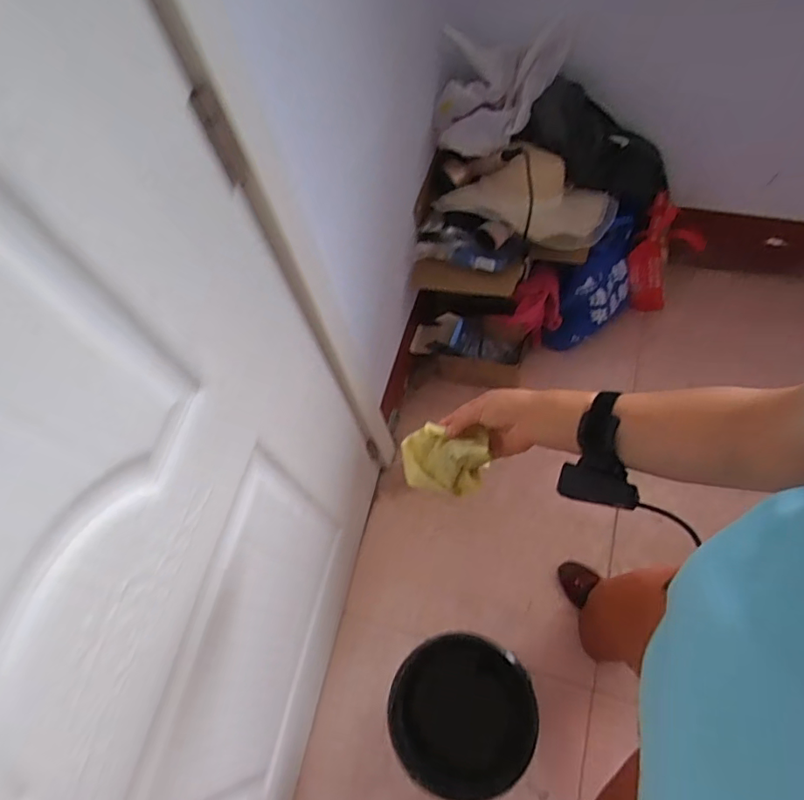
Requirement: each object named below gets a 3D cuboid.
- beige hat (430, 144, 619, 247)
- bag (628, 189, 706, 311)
[{"bbox_3d":[0.305,-0.456,1.265,0.416,0.153,0.201,9,60,-9],"label":"beige hat"},{"bbox_3d":[0.692,-0.369,1.453,0.153,0.275,0.178,26,71,18],"label":"bag"}]

